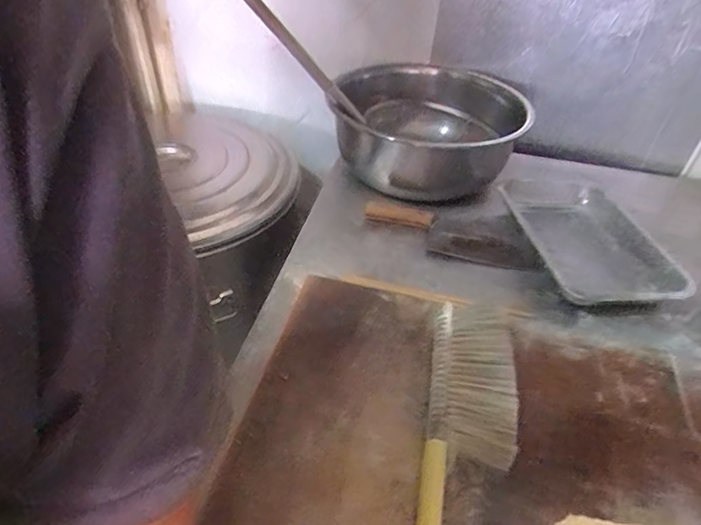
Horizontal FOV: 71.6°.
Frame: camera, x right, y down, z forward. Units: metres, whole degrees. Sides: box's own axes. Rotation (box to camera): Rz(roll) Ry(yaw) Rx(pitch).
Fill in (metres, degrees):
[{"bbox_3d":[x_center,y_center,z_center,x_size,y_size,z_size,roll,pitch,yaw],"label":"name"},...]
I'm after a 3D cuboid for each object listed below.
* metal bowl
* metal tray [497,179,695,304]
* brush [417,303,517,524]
[{"bbox_3d":[0.143,-0.252,0.917,0.326,0.152,0.348,2,41,-2],"label":"metal bowl"},{"bbox_3d":[0.364,-0.042,0.772,0.197,0.048,0.316,-2,41,-7],"label":"metal tray"},{"bbox_3d":[0.117,0.157,0.479,0.083,0.034,0.290,10,41,7],"label":"brush"}]

